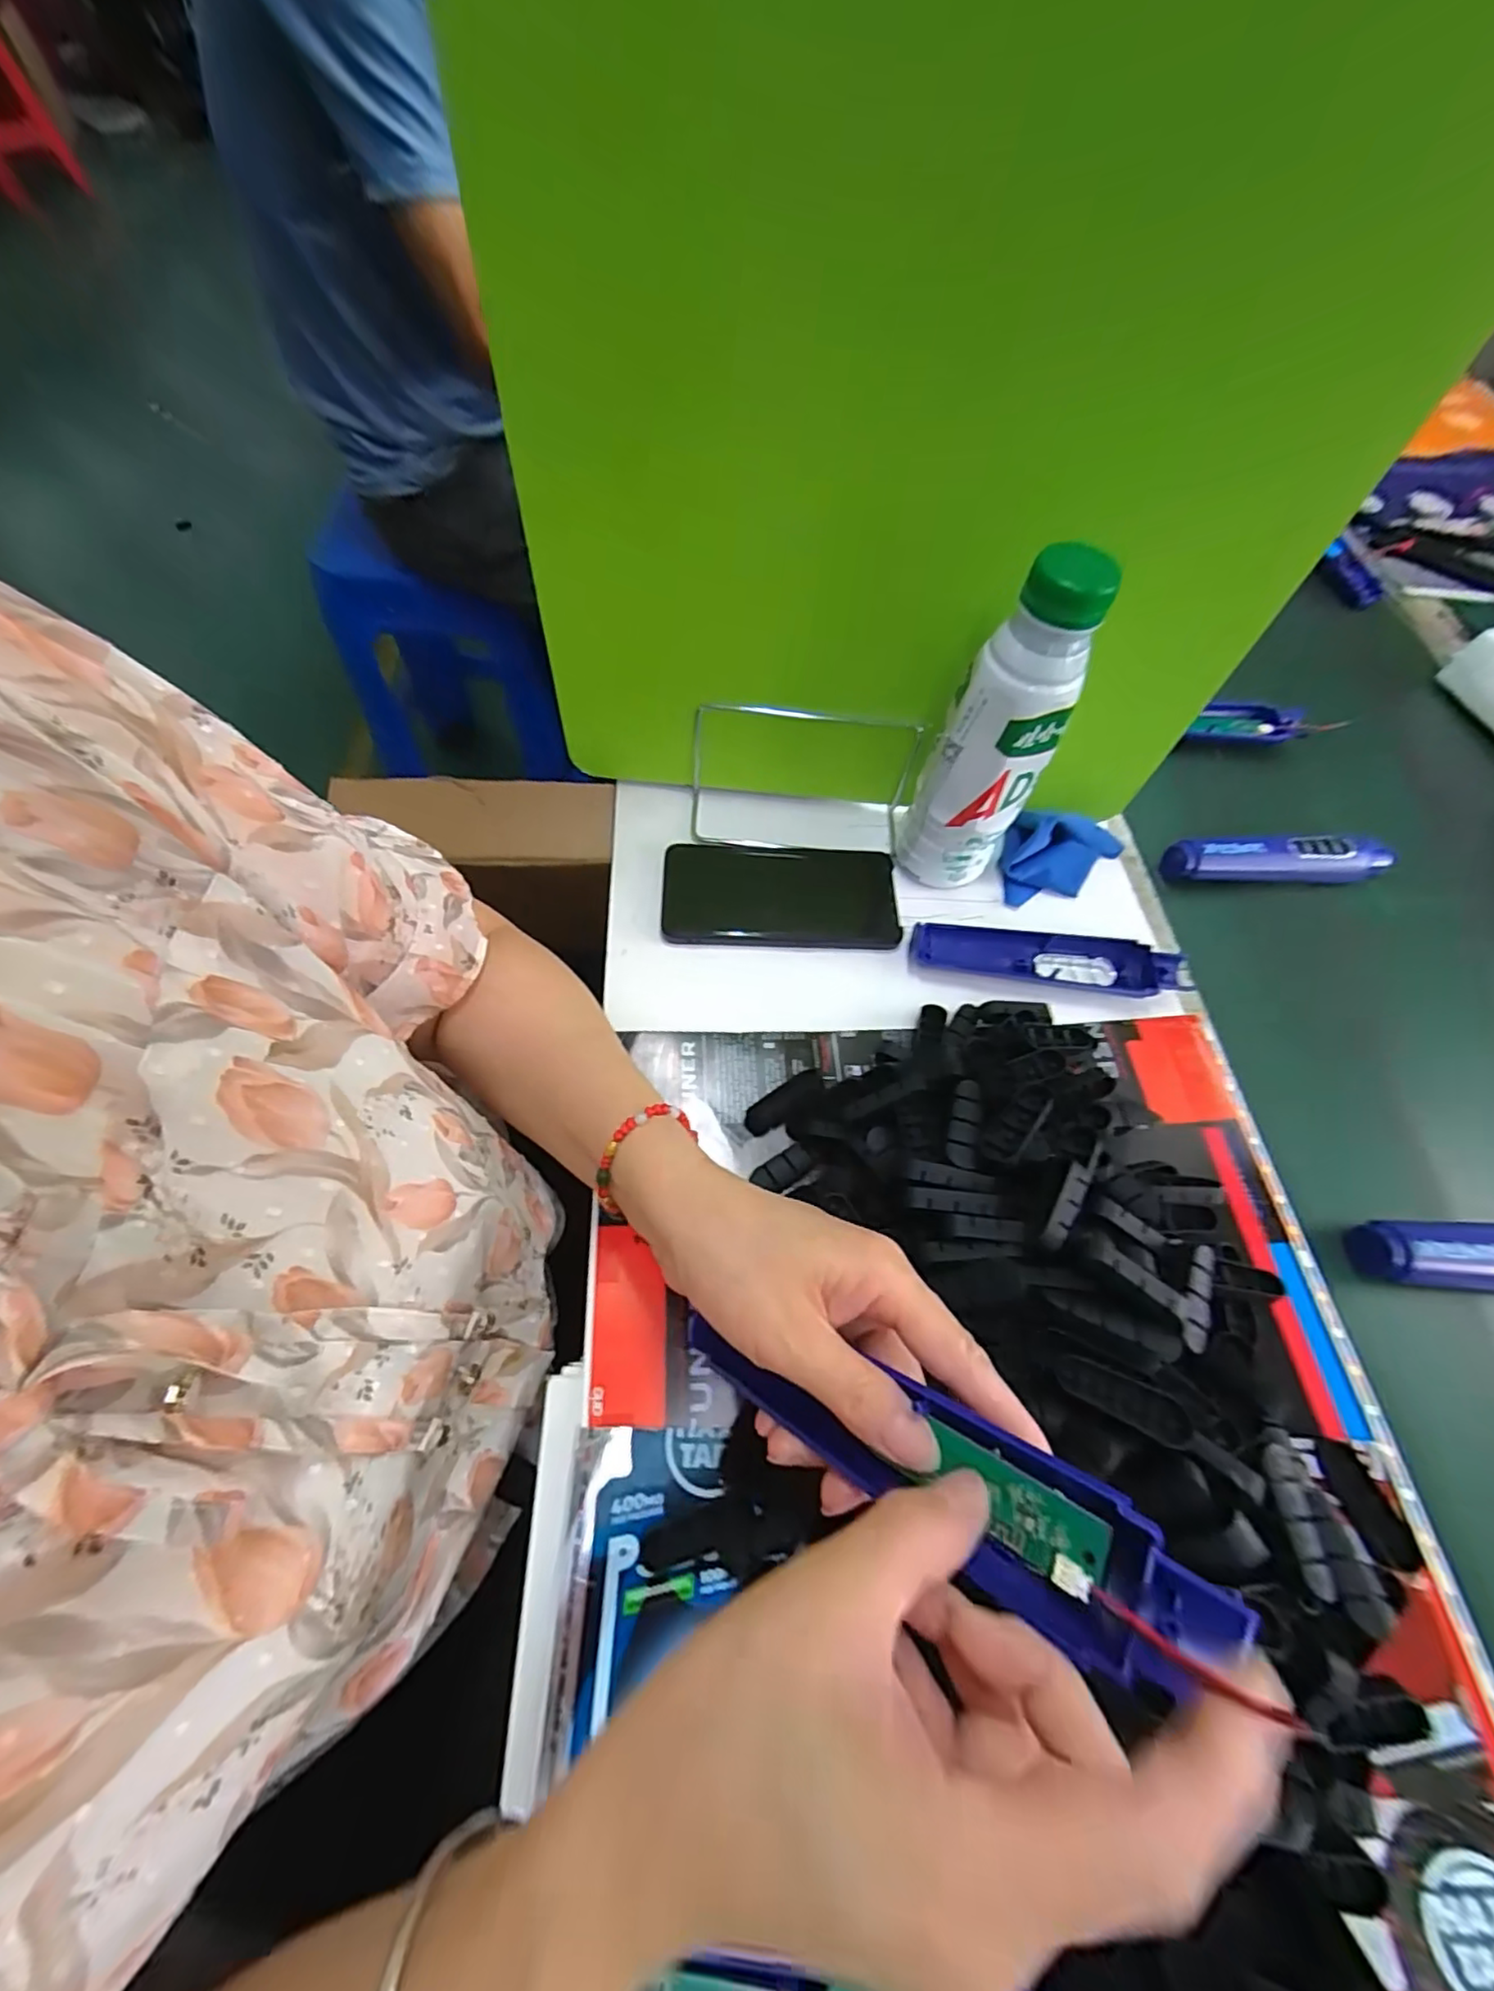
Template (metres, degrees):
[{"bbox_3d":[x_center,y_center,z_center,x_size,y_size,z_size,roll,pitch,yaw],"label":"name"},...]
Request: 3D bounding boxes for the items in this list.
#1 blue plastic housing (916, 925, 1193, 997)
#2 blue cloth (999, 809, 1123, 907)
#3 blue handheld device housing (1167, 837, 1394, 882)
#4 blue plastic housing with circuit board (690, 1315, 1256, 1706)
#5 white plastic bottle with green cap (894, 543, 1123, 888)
[{"bbox_3d":[0.192,-0.022,0.417,0.170,0.019,0.037,9,62,1],"label":"blue plastic housing"},{"bbox_3d":[0.228,-0.101,0.452,0.095,0.038,0.058,0,63,-4],"label":"blue cloth"},{"bbox_3d":[0.407,-0.104,0.481,0.188,0.028,0.028,-5,63,-6],"label":"blue handheld device housing"},{"bbox_3d":[0.050,0.147,0.206,0.170,0.014,0.040,6,55,37],"label":"blue plastic housing with circuit board"},{"bbox_3d":[0.137,-0.138,0.370,0.051,0.198,0.048,-16,65,-12],"label":"white plastic bottle with green cap"}]

